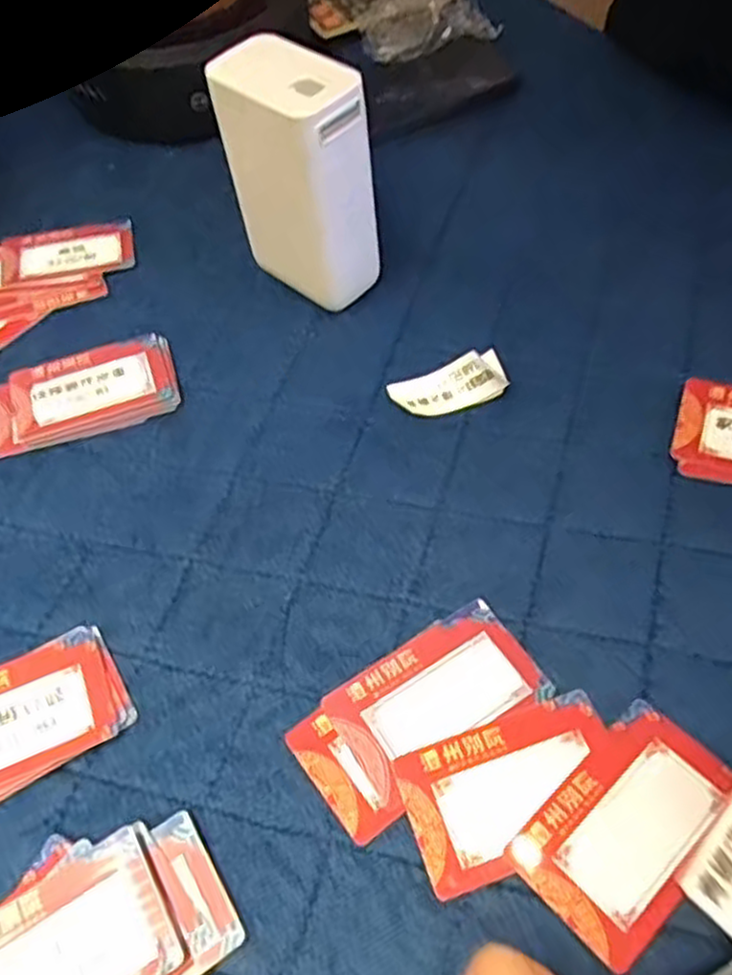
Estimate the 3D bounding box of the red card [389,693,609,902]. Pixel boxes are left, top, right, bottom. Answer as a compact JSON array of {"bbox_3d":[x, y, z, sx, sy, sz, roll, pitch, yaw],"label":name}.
[{"bbox_3d":[0.057,0.116,0.295,0.084,0.004,0.052,-19,56,-8],"label":"red card"}]

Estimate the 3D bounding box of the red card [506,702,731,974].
[{"bbox_3d":[0.099,0.125,0.284,0.084,0.004,0.052,-39,61,-20],"label":"red card"}]

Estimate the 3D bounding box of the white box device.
[{"bbox_3d":[-0.036,-0.169,0.423,0.074,0.140,0.044,33,64,24],"label":"white box device"}]

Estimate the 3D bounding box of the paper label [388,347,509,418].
[{"bbox_3d":[0.044,-0.054,0.409,0.061,0.020,0.024,-15,54,10],"label":"paper label"}]

